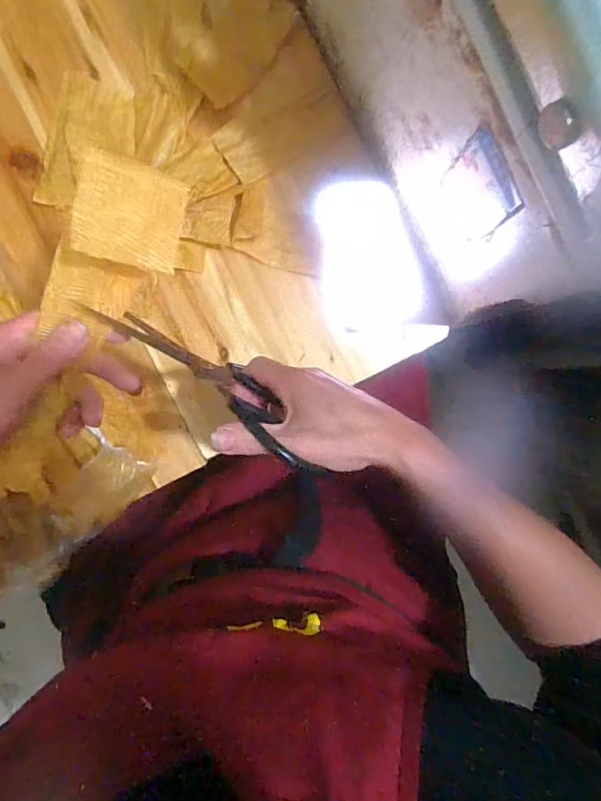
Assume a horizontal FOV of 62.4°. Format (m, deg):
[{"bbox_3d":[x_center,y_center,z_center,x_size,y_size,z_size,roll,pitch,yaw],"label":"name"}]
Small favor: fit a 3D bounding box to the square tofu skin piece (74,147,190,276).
[{"bbox_3d":[-0.108,-0.120,0.316,0.064,0.004,0.069,11,77,-26],"label":"square tofu skin piece"}]

